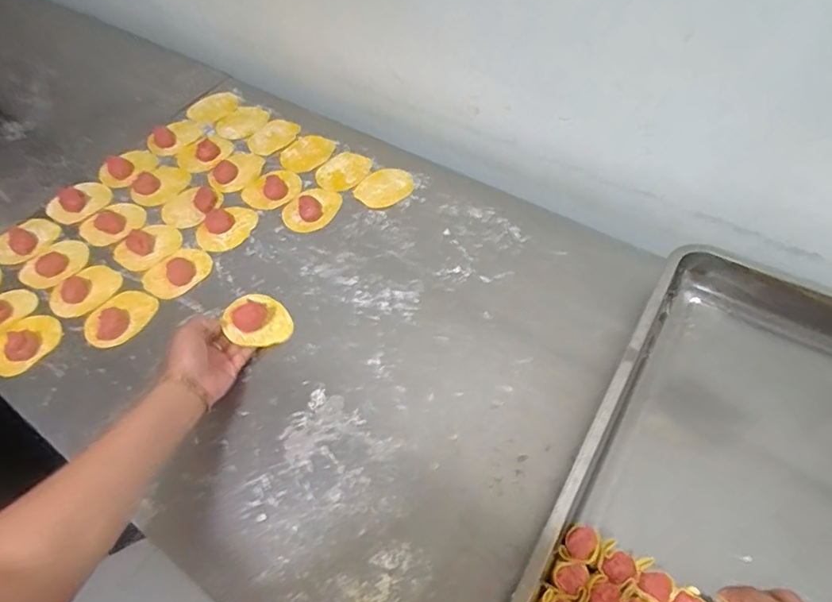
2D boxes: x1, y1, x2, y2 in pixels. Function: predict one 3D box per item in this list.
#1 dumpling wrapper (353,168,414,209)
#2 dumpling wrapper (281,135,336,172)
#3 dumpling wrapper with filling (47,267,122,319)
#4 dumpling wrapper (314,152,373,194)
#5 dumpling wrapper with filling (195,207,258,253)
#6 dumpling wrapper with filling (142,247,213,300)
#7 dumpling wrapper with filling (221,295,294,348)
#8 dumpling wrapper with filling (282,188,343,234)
[{"bbox_3d":[-0.045,-0.171,0.768,0.085,0.004,0.072,-39,63,-19],"label":"dumpling wrapper"},{"bbox_3d":[-0.176,-0.237,0.830,0.085,0.004,0.085,35,66,23],"label":"dumpling wrapper"},{"bbox_3d":[-0.446,-0.016,0.691,0.070,0.013,0.088,32,65,22],"label":"dumpling wrapper with filling"},{"bbox_3d":[-0.112,-0.199,0.796,0.066,0.005,0.082,35,66,23],"label":"dumpling wrapper"},{"bbox_3d":[-0.275,-0.109,0.748,0.088,0.011,0.068,-35,61,-17],"label":"dumpling wrapper with filling"},{"bbox_3d":[-0.325,-0.040,0.703,0.088,0.012,0.070,-38,62,-18],"label":"dumpling wrapper with filling"},{"bbox_3d":[-0.192,0.025,0.629,0.080,0.012,0.066,10,61,-32],"label":"dumpling wrapper with filling"},{"bbox_3d":[-0.152,-0.137,0.758,0.089,0.015,0.068,-37,62,-18],"label":"dumpling wrapper with filling"}]

